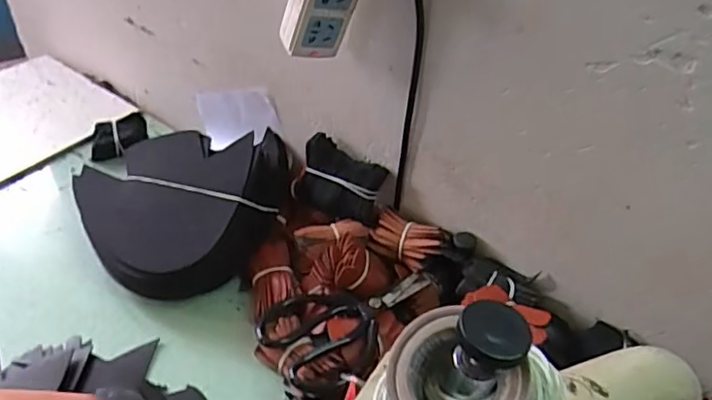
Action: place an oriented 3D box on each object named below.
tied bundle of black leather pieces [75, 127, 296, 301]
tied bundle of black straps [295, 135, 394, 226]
[{"bbox_3d":[-0.190,0.013,0.655,0.226,0.073,0.197,-13,57,0],"label":"tied bundle of black leather pieces"},{"bbox_3d":[-0.018,-0.020,0.652,0.110,0.069,0.056,27,47,20],"label":"tied bundle of black straps"}]

